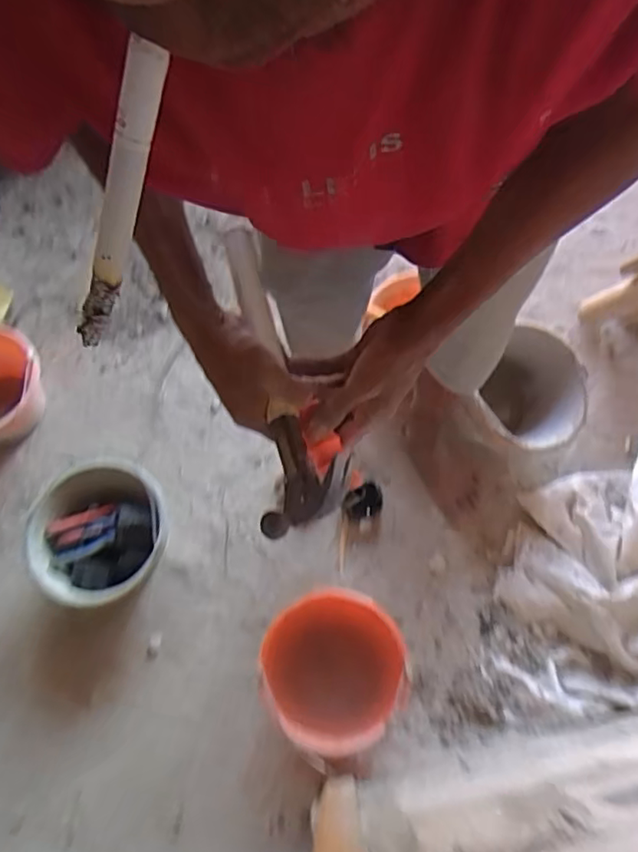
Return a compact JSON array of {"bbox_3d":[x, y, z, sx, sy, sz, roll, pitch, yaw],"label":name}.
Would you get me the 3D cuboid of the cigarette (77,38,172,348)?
[{"bbox_3d":[-0.043,-0.045,0.129,0.005,0.067,0.006,40,37,17],"label":"cigarette"}]

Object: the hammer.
[{"bbox_3d":[-0.051,-0.038,0.553,0.106,0.030,0.274,-38,64,35],"label":"hammer"}]

